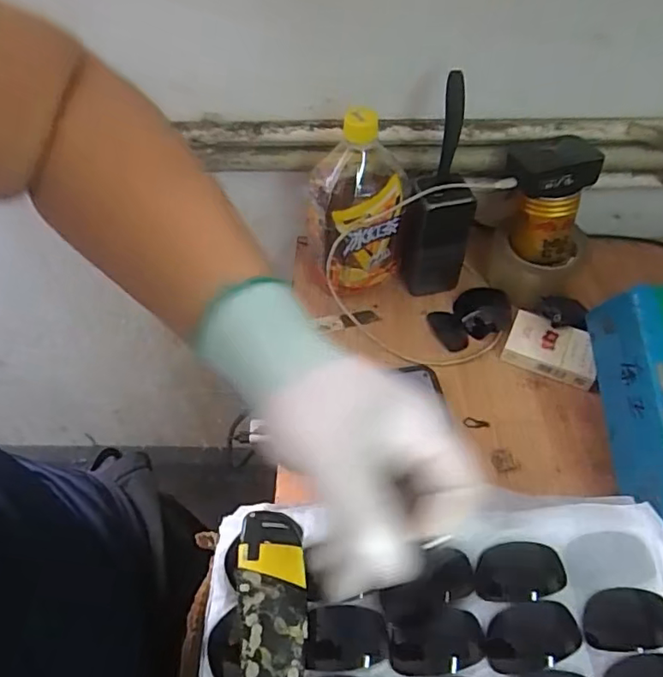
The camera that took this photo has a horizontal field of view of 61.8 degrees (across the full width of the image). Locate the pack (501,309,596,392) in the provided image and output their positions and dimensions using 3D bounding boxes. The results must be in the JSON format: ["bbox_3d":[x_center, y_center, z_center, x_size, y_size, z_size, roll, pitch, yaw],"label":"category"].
[{"bbox_3d":[0.220,0.009,0.555,0.084,0.020,0.059,19,55,15],"label":"pack"}]

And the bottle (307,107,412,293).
[{"bbox_3d":[0.025,-0.139,0.556,0.095,0.181,0.102,-2,52,0],"label":"bottle"}]

